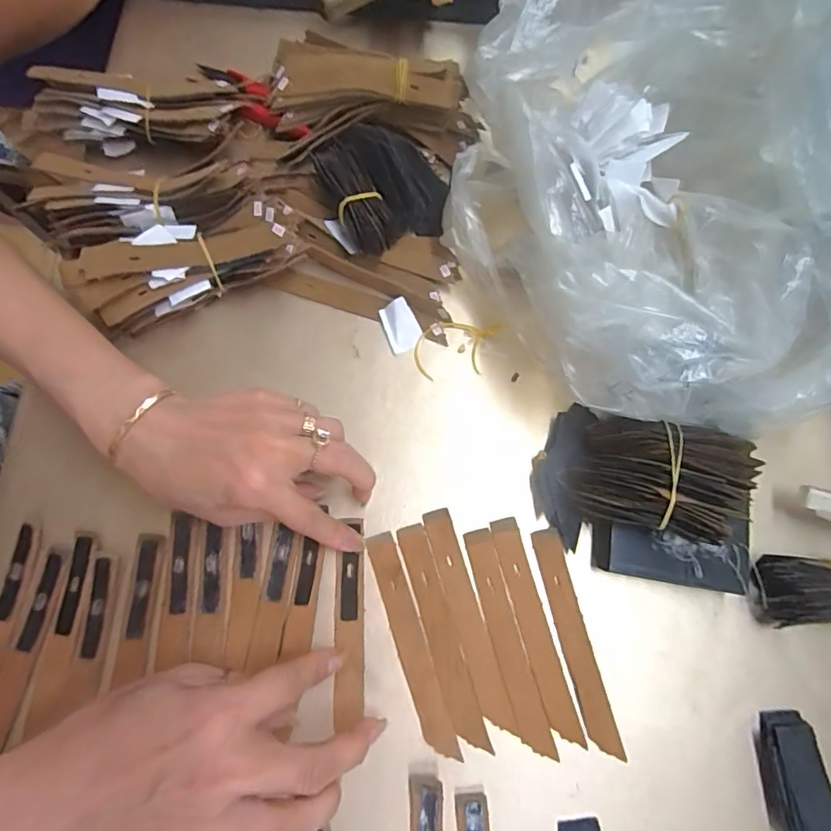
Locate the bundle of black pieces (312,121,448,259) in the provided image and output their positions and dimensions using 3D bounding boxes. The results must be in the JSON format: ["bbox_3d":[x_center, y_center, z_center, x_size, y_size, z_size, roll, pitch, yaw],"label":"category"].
[{"bbox_3d":[-0.024,-0.155,0.359,0.074,0.035,0.089,-32,78,-9],"label":"bundle of black pieces"}]

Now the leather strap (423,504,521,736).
[{"bbox_3d":[0.029,0.117,0.307,0.017,0.004,0.125,-16,76,-6],"label":"leather strap"}]

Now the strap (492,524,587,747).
[{"bbox_3d":[0.069,0.122,0.308,0.016,0.004,0.123,-14,76,-5],"label":"strap"}]

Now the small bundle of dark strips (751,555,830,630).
[{"bbox_3d":[0.232,0.102,0.302,0.074,0.032,0.038,5,75,0],"label":"small bundle of dark strips"}]

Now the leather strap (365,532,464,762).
[{"bbox_3d":[-0.003,0.130,0.304,0.017,0.004,0.123,-17,76,-6],"label":"leather strap"}]

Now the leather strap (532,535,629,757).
[{"bbox_3d":[0.092,0.128,0.306,0.017,0.004,0.124,-13,76,-5],"label":"leather strap"}]

